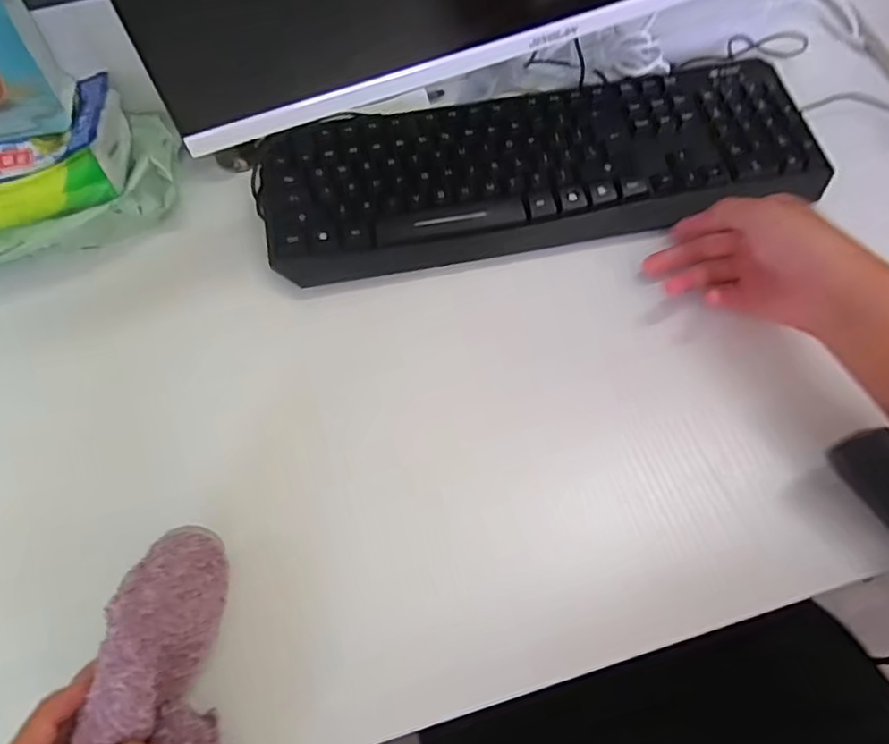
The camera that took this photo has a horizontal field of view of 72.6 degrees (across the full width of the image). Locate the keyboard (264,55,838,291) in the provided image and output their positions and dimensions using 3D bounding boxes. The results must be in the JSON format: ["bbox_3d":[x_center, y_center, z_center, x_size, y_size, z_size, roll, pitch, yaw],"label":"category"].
[{"bbox_3d":[0.074,-0.162,0.485,0.431,0.038,0.142,-12,60,-4],"label":"keyboard"}]

